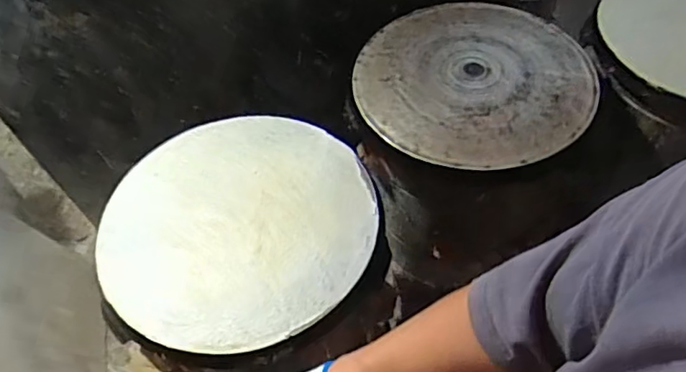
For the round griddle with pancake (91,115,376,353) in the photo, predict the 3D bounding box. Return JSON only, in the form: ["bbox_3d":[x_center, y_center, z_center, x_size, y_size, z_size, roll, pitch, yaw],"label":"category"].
[{"bbox_3d":[-0.143,0.044,0.778,0.363,0.023,0.366,-2,53,2],"label":"round griddle with pancake"}]

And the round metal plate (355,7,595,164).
[{"bbox_3d":[0.211,-0.176,0.899,0.362,0.024,0.355,-2,53,2],"label":"round metal plate"}]

